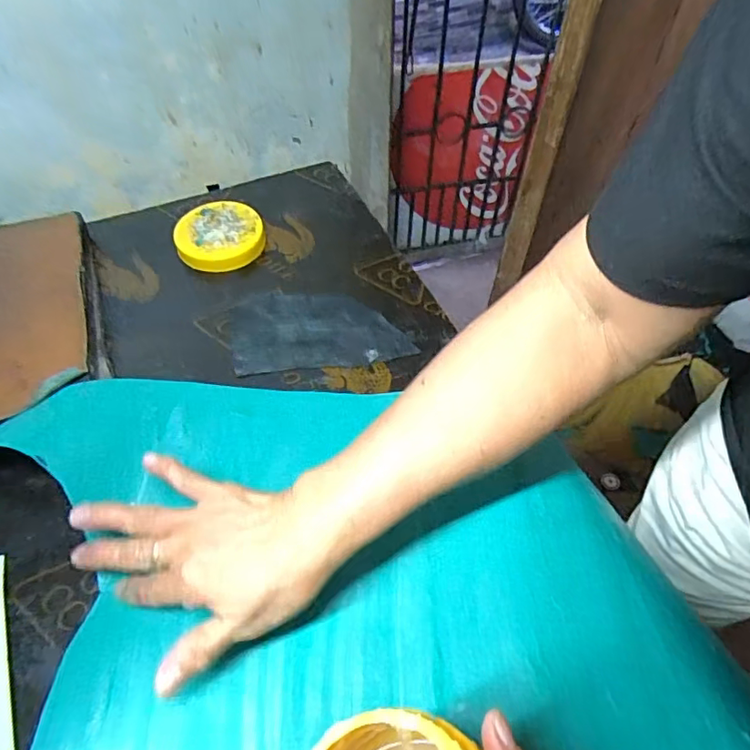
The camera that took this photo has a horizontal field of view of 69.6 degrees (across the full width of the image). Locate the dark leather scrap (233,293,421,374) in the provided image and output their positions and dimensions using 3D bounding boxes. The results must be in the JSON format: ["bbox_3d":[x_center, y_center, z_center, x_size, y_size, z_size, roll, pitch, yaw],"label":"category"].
[{"bbox_3d":[-0.054,-0.044,0.505,0.161,0.004,0.092,-7,54,-1],"label":"dark leather scrap"}]

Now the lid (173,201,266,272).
[{"bbox_3d":[-0.165,-0.148,0.573,0.088,0.021,0.088,0,52,0],"label":"lid"}]

